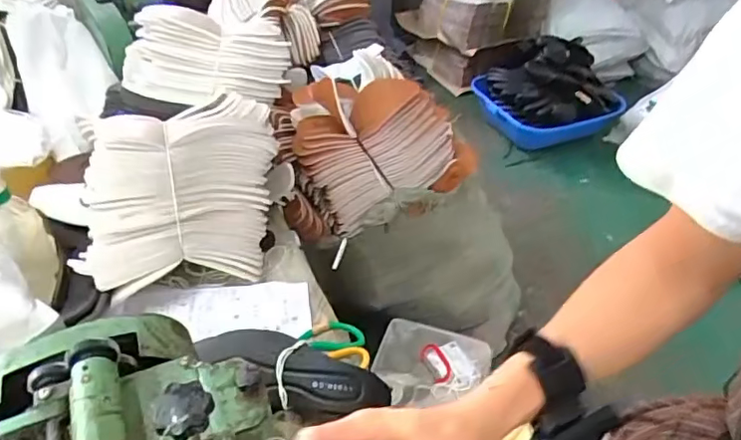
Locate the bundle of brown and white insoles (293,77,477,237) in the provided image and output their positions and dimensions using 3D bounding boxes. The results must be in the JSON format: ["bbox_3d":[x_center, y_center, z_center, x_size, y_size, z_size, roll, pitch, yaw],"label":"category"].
[{"bbox_3d":[0.018,-0.143,1.019,0.290,0.296,0.106,-25,32,9],"label":"bundle of brown and white insoles"}]

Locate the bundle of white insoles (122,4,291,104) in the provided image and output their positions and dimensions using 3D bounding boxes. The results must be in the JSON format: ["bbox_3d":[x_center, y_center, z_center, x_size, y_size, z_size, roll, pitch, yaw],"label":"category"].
[{"bbox_3d":[-0.281,-0.290,0.965,0.280,0.132,0.139,-10,42,-15],"label":"bundle of white insoles"}]

